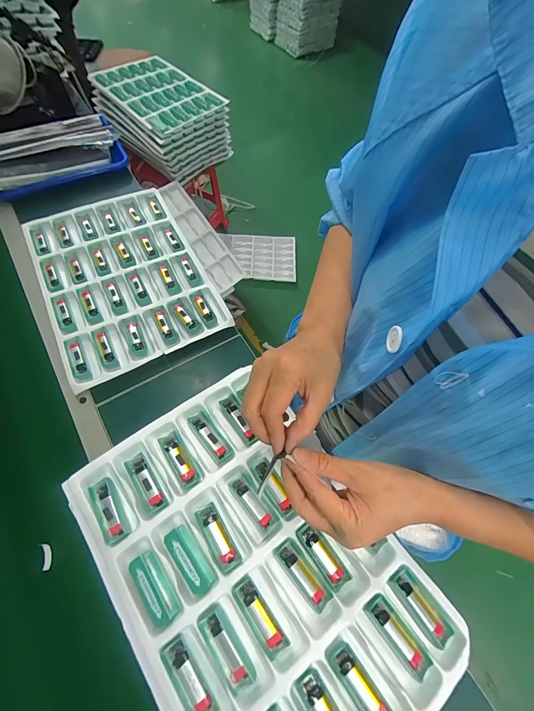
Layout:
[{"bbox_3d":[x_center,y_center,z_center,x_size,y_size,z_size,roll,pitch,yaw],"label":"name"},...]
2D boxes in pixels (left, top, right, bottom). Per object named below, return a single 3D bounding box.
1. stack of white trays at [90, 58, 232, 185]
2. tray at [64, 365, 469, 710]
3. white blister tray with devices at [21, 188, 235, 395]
[{"bbox_3d":[-0.416,-0.920,1.279,0.423,0.230,0.357,40,66,17],"label":"stack of white trays"},{"bbox_3d":[-0.021,0.263,0.419,0.329,0.032,0.457,-33,68,-19],"label":"tray"},{"bbox_3d":[-0.308,-0.174,0.700,0.312,0.027,0.439,-25,65,-16],"label":"white blister tray with devices"}]

